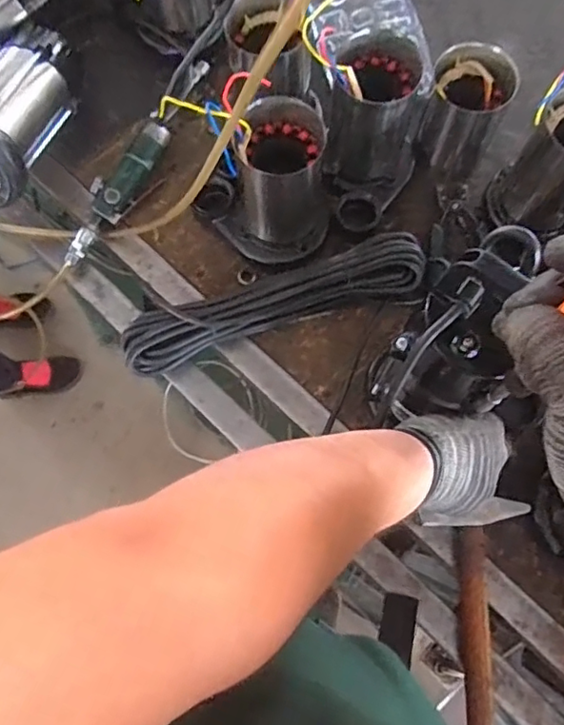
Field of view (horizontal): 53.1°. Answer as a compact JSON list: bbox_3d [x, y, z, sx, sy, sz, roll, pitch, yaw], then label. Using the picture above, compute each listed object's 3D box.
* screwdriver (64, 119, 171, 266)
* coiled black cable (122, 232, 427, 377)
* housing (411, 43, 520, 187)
[{"bbox_3d":[-0.212,-0.217,0.719,0.047,0.035,0.210,31,78,10],"label":"screwdriver"},{"bbox_3d":[-0.006,-0.072,0.667,0.364,0.041,0.078,-19,75,-3],"label":"coiled black cable"},{"bbox_3d":[0.219,-0.303,0.683,0.091,0.138,0.087,0,74,2],"label":"housing"}]

